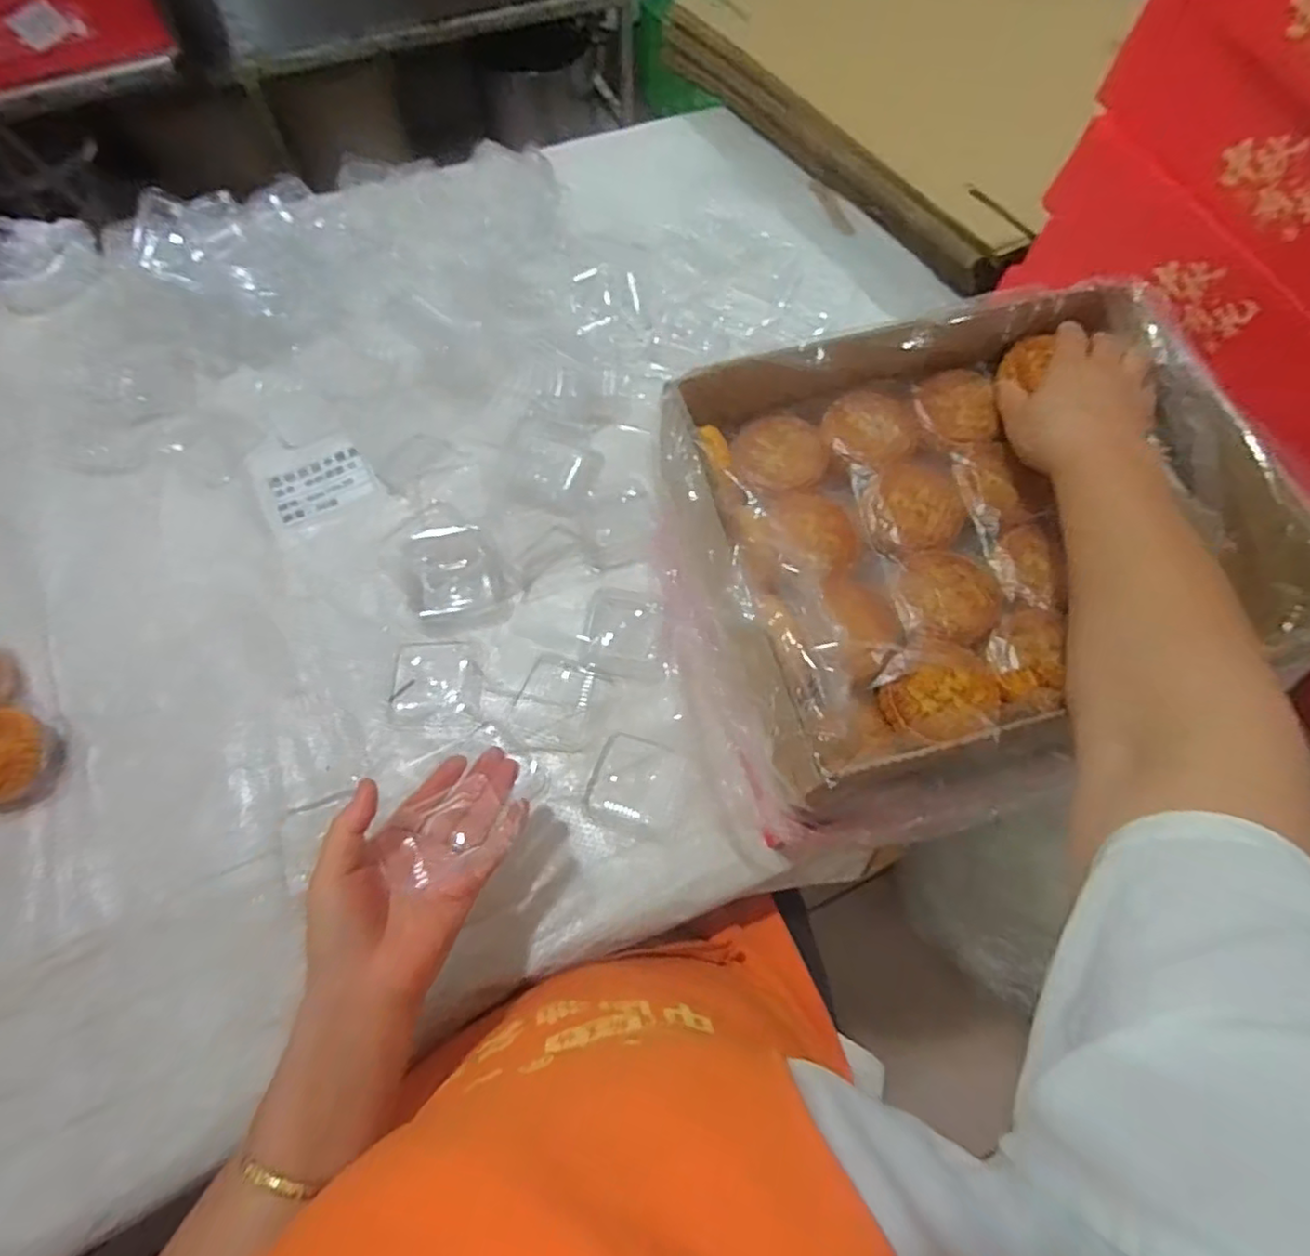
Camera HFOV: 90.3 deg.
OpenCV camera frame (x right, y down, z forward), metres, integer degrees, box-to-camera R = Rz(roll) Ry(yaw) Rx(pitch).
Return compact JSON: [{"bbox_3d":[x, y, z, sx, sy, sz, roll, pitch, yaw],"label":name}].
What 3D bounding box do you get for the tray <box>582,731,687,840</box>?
[{"bbox_3d":[-0.015,0.130,0.538,0.072,0.008,0.076,17,68,6],"label":"tray"}]

